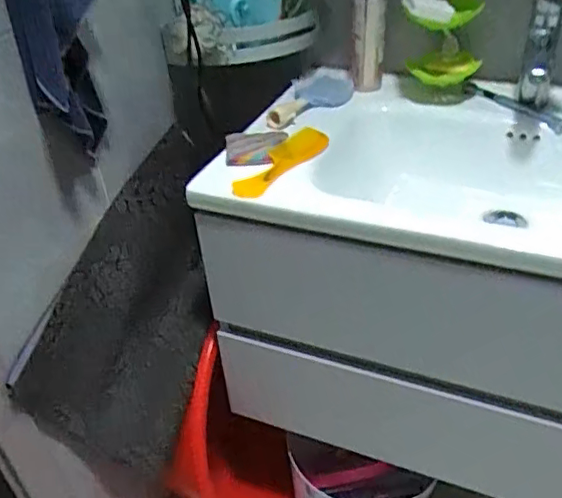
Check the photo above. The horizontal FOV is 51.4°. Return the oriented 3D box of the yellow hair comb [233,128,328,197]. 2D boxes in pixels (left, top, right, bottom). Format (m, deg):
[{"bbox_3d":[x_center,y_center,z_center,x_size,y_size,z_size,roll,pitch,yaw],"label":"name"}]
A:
[{"bbox_3d":[0.005,-0.124,0.814,0.063,0.026,0.180,18,42,29],"label":"yellow hair comb"}]

